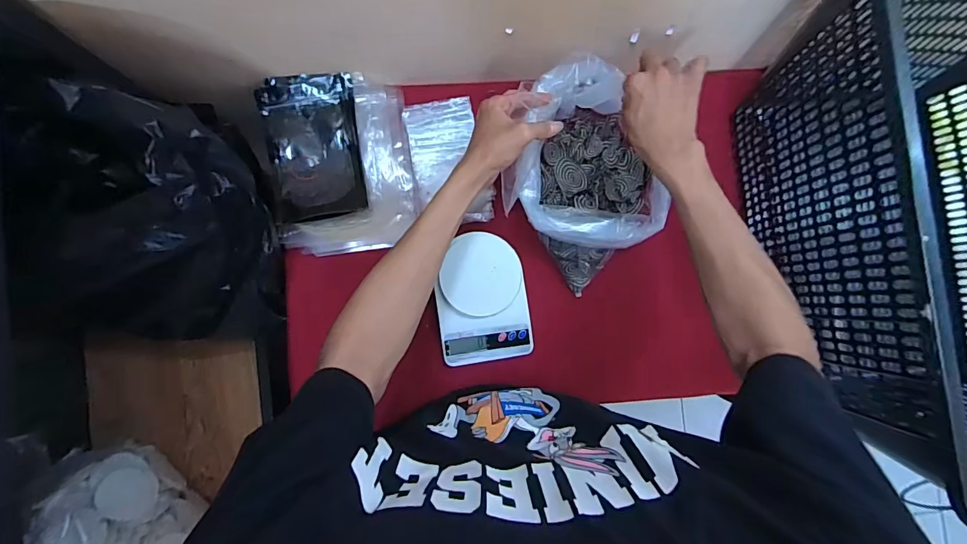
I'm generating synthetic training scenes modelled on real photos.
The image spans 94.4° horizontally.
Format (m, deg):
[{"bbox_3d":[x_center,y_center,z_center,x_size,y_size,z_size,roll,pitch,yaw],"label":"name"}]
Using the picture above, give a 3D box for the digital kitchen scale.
[{"bbox_3d":[-0.001,0.040,0.634,0.127,0.026,0.176,-8,87,-4],"label":"digital kitchen scale"}]

